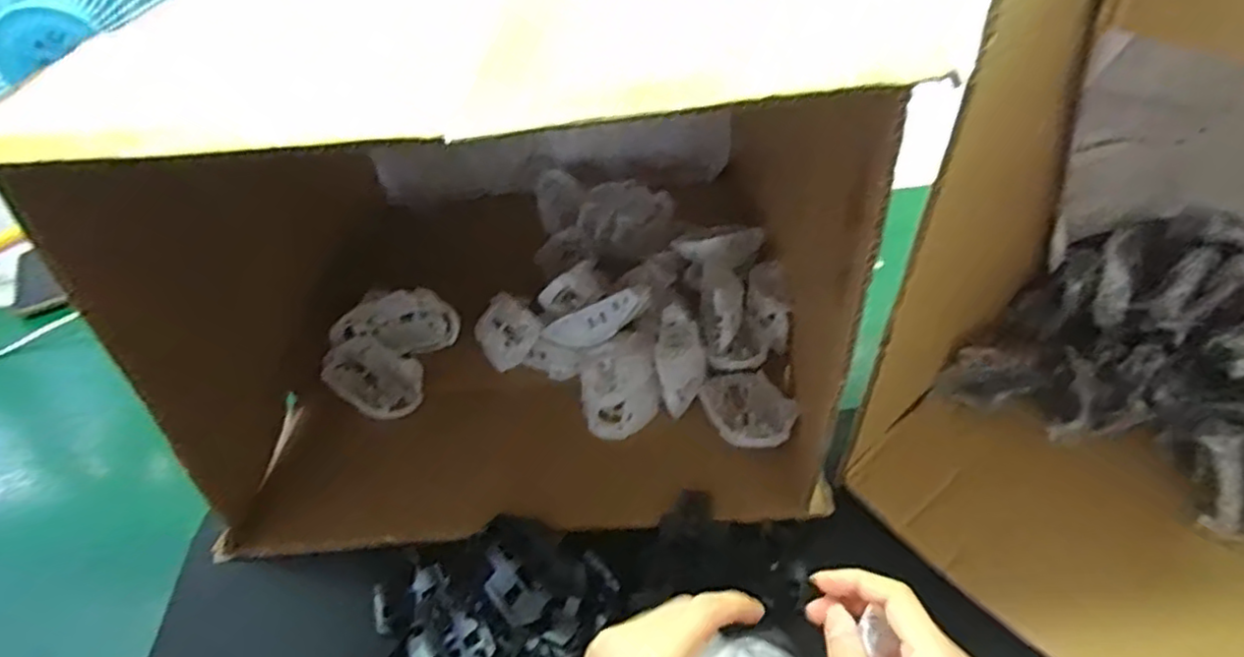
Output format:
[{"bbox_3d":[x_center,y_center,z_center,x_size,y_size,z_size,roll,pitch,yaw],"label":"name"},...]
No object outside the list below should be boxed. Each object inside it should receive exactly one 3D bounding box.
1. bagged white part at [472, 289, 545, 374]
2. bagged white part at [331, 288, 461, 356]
[{"bbox_3d":[-0.119,-0.001,0.670,0.061,0.020,0.077,-50,58,3],"label":"bagged white part"},{"bbox_3d":[-0.232,-0.005,0.695,0.121,0.063,0.032,-8,7,-4],"label":"bagged white part"}]

